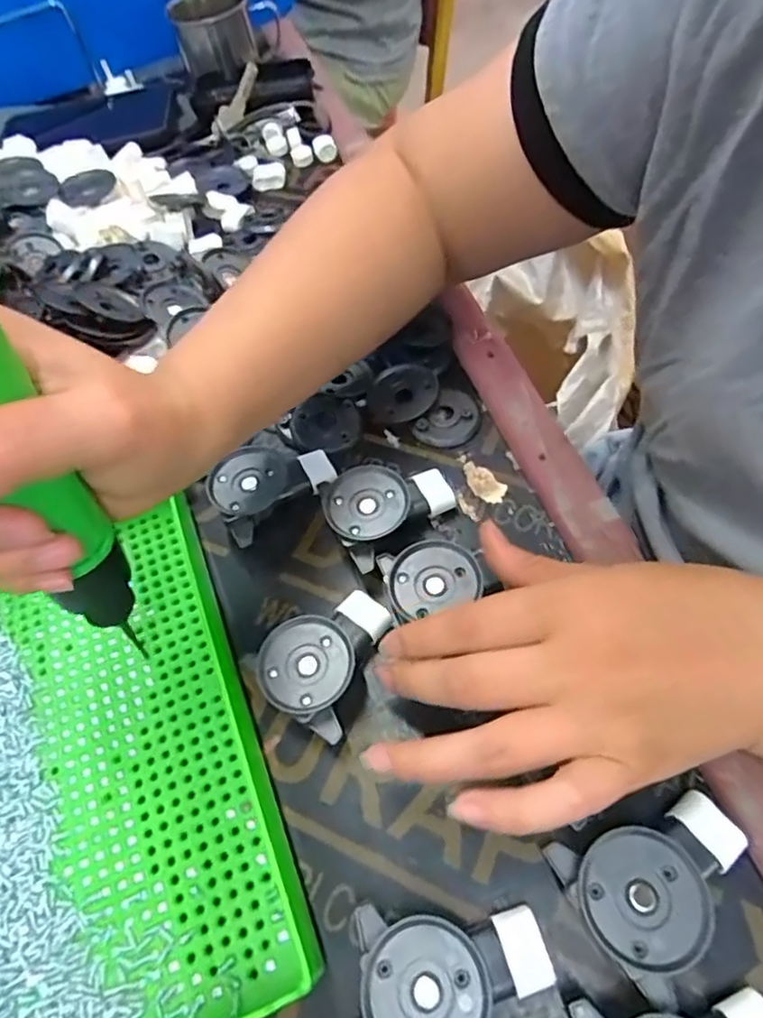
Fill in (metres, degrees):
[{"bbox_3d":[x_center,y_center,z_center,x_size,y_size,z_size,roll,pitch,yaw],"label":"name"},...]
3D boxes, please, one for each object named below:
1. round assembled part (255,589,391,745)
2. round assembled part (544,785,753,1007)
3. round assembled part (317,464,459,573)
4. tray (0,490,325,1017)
[{"bbox_3d":[-0.028,0.067,0.289,0.045,0.029,0.066,18,61,14],"label":"round assembled part"},{"bbox_3d":[0.103,0.135,0.229,0.068,0.027,0.050,-27,60,-13],"label":"round assembled part"},{"bbox_3d":[0.005,0.002,0.321,0.066,0.024,0.051,-14,58,-5],"label":"round assembled part"},{"bbox_3d":[-0.135,0.116,0.279,0.157,0.031,0.230,-22,59,-10],"label":"tray"}]

